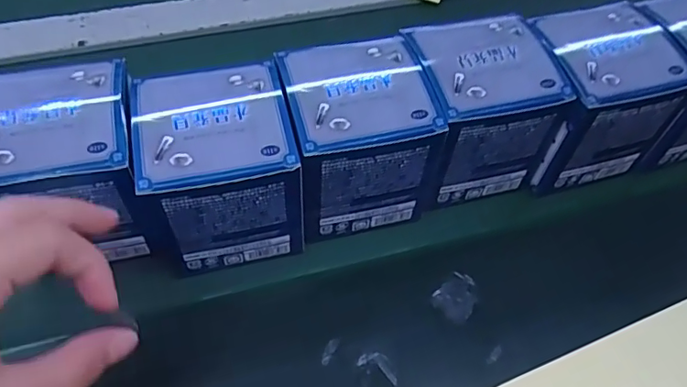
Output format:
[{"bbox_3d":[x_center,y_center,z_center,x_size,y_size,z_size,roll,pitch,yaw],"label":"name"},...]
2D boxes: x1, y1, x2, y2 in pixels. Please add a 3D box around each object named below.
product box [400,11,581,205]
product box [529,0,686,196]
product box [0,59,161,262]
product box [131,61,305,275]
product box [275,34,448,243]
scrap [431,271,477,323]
[{"bbox_3d":[0.084,-0.054,0.349,0.080,0.097,0.078,-14,58,-12],"label":"product box"},{"bbox_3d":[0.164,-0.065,0.356,0.085,0.093,0.079,-13,57,-11],"label":"product box"},{"bbox_3d":[-0.153,-0.013,0.310,0.086,0.096,0.080,-10,57,-9],"label":"product box"},{"bbox_3d":[-0.070,-0.014,0.310,0.081,0.094,0.077,-11,57,-10],"label":"product box"},{"bbox_3d":[0.008,-0.034,0.333,0.080,0.088,0.076,-12,57,-10],"label":"product box"},{"bbox_3d":[0.071,0.063,0.327,0.030,0.004,0.024,-37,64,-24],"label":"scrap"}]

